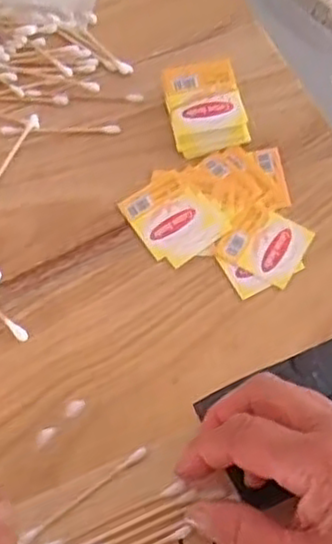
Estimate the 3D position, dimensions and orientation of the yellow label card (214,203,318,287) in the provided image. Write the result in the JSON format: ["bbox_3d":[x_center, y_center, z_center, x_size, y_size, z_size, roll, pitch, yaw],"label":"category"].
[{"bbox_3d":[0.055,-0.017,0.382,0.041,0.004,0.038,32,70,14],"label":"yellow label card"}]

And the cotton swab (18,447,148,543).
[{"bbox_3d":[-0.038,0.104,0.328,0.069,0.004,0.006,-35,70,-14],"label":"cotton swab"}]

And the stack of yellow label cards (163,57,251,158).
[{"bbox_3d":[0.023,-0.095,0.410,0.042,0.018,0.054,-13,66,-5],"label":"stack of yellow label cards"}]

